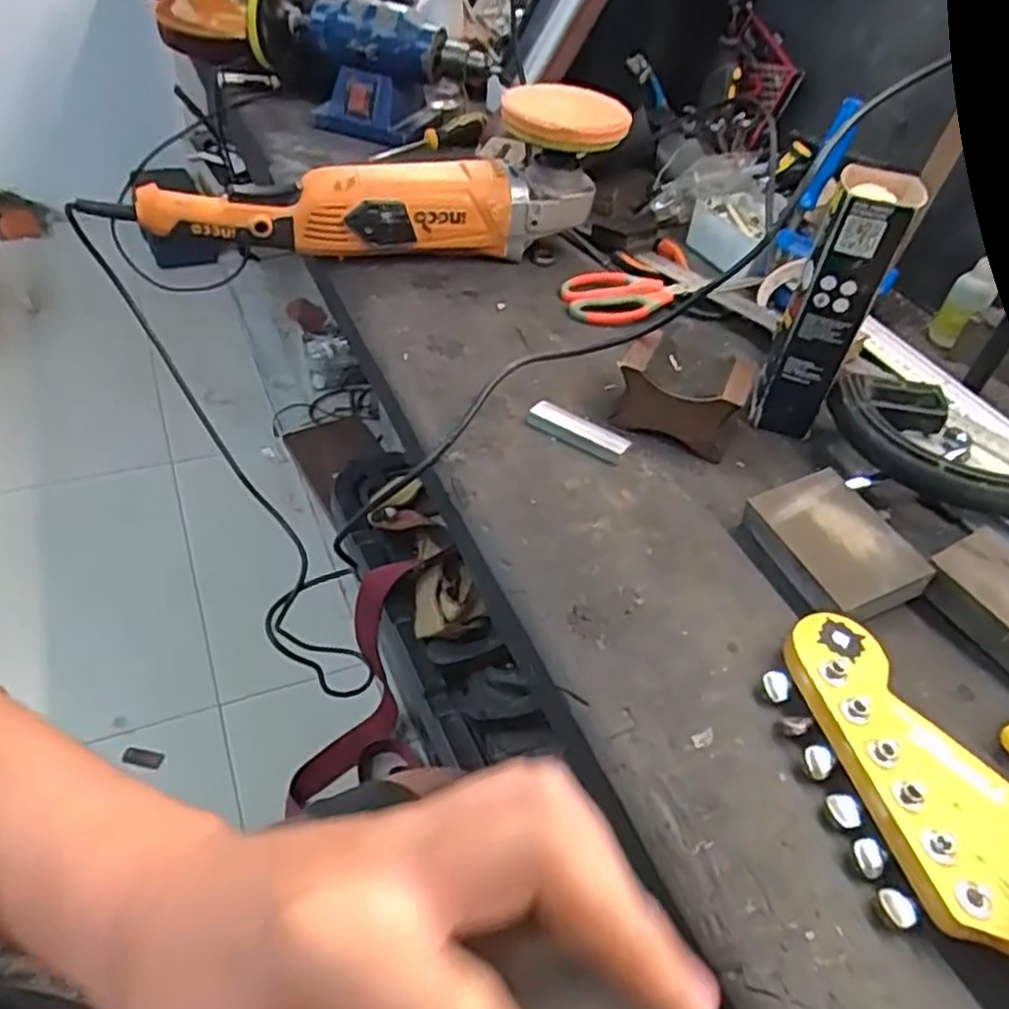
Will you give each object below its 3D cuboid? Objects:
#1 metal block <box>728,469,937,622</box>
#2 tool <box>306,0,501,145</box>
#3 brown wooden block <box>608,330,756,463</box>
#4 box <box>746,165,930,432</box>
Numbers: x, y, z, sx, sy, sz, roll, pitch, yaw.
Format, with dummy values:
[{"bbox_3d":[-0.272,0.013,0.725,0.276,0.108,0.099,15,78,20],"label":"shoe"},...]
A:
[{"bbox_3d":[0.213,0.029,0.495,0.080,0.035,0.102,-14,49,-19],"label":"metal block"},{"bbox_3d":[-0.136,-0.562,0.972,0.237,0.137,0.118,6,45,-3],"label":"tool"},{"bbox_3d":[0.137,-0.085,0.583,0.095,0.061,0.064,19,46,12],"label":"brown wooden block"},{"bbox_3d":[0.245,-0.145,0.568,0.058,0.189,0.072,22,47,16],"label":"box"}]

